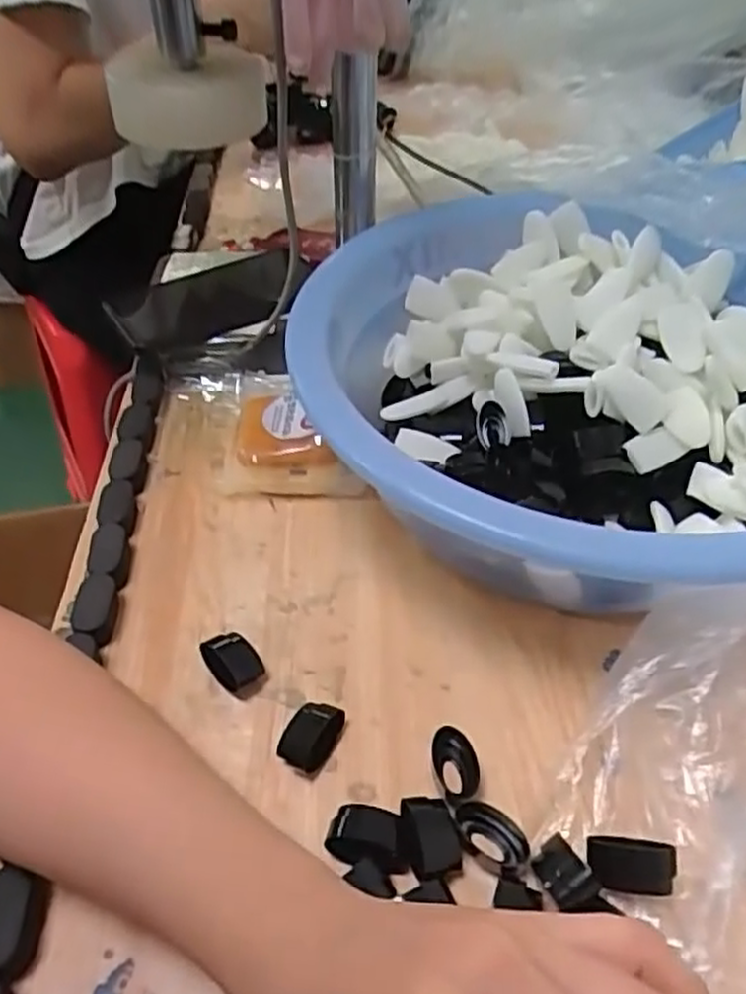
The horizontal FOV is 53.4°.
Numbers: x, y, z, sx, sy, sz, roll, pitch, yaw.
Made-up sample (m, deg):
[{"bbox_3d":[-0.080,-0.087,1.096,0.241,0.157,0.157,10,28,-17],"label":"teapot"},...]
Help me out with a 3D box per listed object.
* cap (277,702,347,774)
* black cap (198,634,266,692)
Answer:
[{"bbox_3d":[-0.028,0.113,0.349,0.021,0.017,0.030,21,49,20],"label":"cap"},{"bbox_3d":[-0.071,0.083,0.379,0.024,0.017,0.029,-24,50,-22],"label":"black cap"}]

